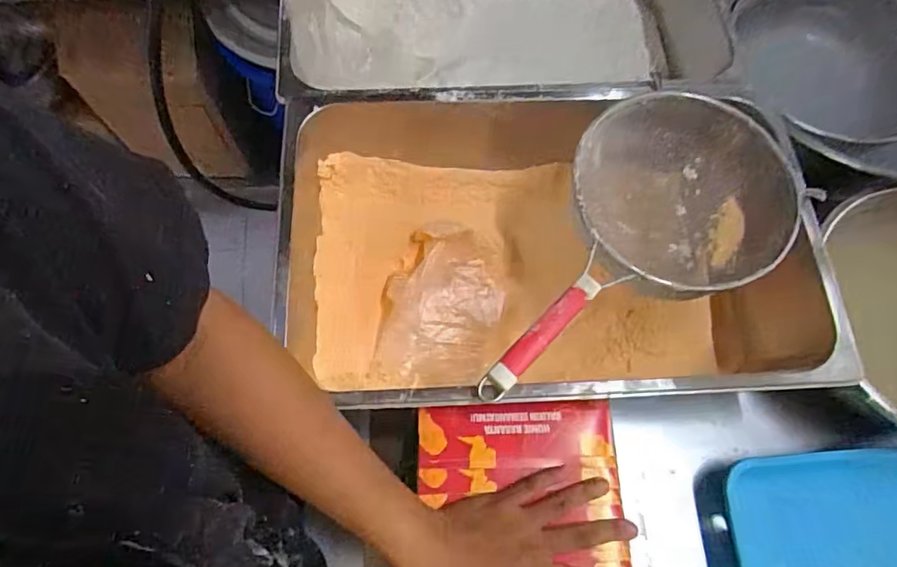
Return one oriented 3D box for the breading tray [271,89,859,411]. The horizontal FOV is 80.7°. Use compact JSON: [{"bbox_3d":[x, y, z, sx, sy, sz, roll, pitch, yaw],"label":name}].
[{"bbox_3d":[0.102,-0.044,0.585,0.546,0.153,0.355,-2,69,-2],"label":"breading tray"}]

